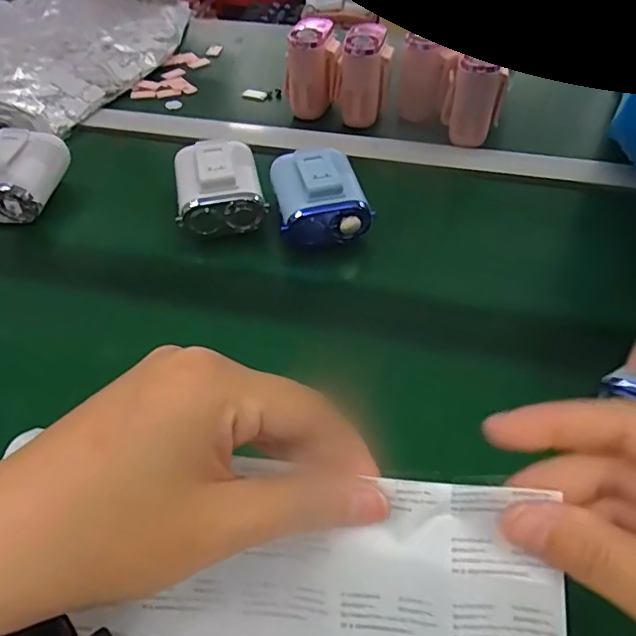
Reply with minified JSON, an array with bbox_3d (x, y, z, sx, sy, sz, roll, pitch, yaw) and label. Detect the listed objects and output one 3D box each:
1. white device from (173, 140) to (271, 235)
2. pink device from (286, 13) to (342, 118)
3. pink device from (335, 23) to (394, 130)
[{"bbox_3d":[-0.083,-0.109,0.462,0.067,0.040,0.075,-11,47,-11],"label":"white device"},{"bbox_3d":[-0.006,-0.260,0.592,0.056,0.086,0.065,0,45,0],"label":"pink device"},{"bbox_3d":[0.046,-0.246,0.579,0.054,0.087,0.061,4,46,3],"label":"pink device"}]

